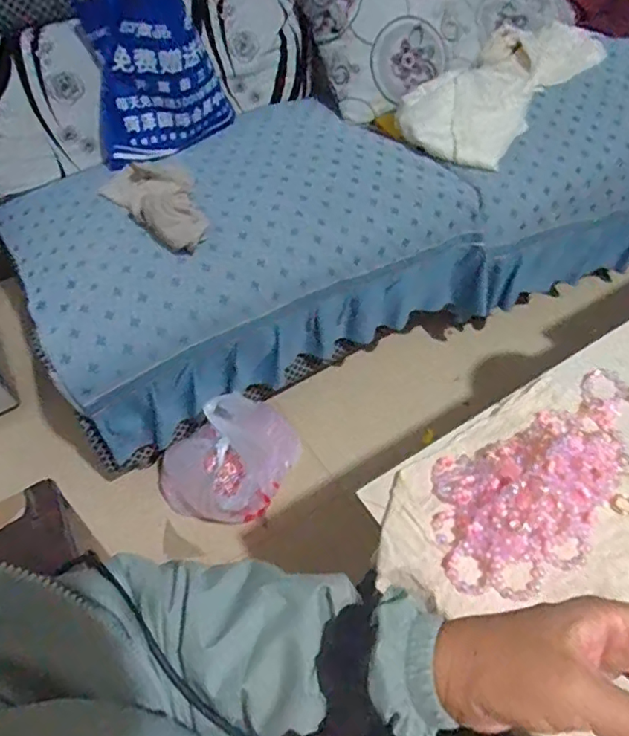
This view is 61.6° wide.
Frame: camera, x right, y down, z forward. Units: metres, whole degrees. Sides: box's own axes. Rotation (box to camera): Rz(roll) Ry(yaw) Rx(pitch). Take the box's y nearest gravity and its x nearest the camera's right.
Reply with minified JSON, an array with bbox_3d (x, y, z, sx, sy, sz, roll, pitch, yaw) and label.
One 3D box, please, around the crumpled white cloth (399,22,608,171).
[{"bbox_3d":[0.468,-0.689,1.285,0.261,0.134,0.599,32,58,29],"label":"crumpled white cloth"}]

